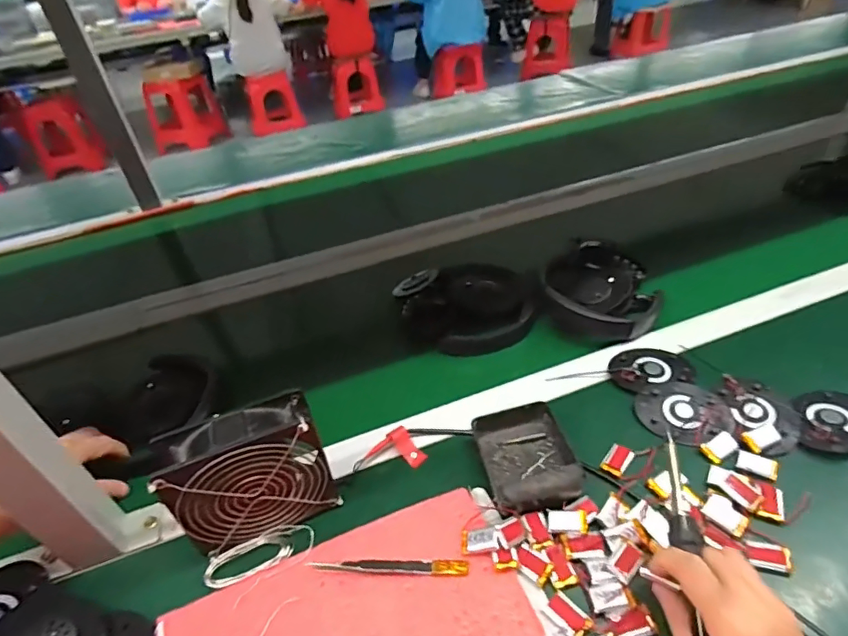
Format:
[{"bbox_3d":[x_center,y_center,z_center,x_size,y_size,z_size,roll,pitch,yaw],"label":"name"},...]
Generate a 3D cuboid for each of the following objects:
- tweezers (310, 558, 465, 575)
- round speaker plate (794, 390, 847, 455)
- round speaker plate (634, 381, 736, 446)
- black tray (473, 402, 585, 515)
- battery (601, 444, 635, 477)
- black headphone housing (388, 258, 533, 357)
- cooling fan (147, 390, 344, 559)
[{"bbox_3d":[-0.029,0.197,0.402,0.127,0.007,0.011,-3,39,6],"label":"tweezers"},{"bbox_3d":[0.389,0.098,0.475,0.063,0.012,0.074,8,41,18],"label":"round speaker plate"},{"bbox_3d":[0.255,0.091,0.496,0.075,0.005,0.078,-4,39,4],"label":"round speaker plate"},{"bbox_3d":[0.095,0.122,0.465,0.081,0.030,0.105,-10,39,-3],"label":"black tray"},{"bbox_3d":[0.179,0.132,0.467,0.020,0.006,0.032,25,49,34],"label":"battery"},{"bbox_3d":[0.052,-0.018,0.652,0.157,0.045,0.145,-11,39,-5],"label":"black headphone housing"},{"bbox_3d":[-0.144,0.130,0.418,0.123,0.112,0.049,-18,41,-14],"label":"cooling fan"}]

